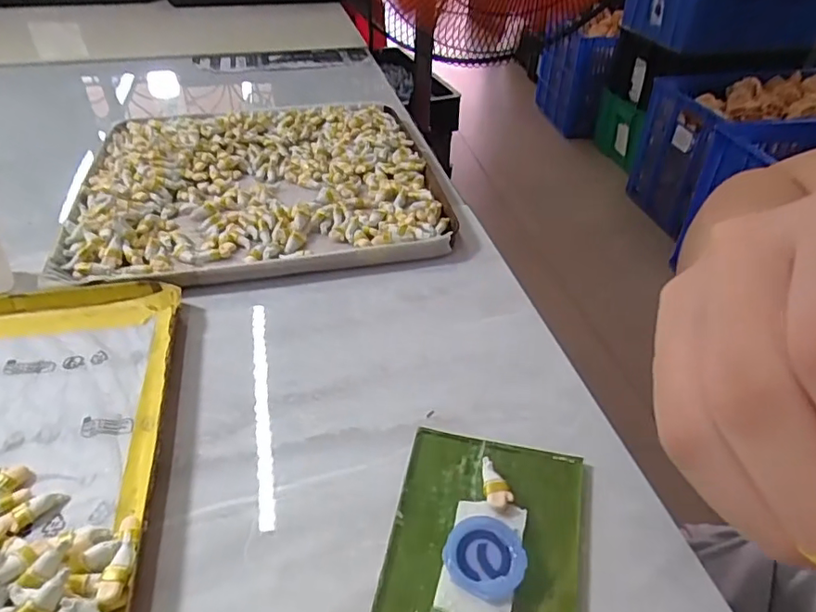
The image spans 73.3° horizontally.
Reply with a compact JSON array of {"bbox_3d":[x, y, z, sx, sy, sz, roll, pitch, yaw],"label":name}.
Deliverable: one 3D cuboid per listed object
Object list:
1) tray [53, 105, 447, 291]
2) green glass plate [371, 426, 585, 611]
[{"bbox_3d":[-0.104,-0.090,0.391,0.233,0.019,0.217,-8,42,-11],"label":"tray"},{"bbox_3d":[0.026,0.088,0.191,0.067,0.010,0.103,11,42,11],"label":"green glass plate"}]

